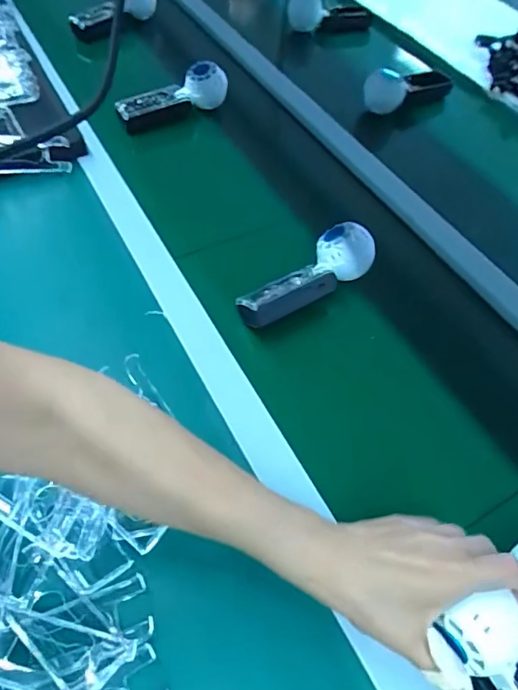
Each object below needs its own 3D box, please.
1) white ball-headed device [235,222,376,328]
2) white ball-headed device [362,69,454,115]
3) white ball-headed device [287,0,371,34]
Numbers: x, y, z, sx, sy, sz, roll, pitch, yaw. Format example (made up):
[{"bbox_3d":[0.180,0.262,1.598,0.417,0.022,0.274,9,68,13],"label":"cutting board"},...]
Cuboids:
[{"bbox_3d":[0.047,-0.075,0.495,0.160,0.053,0.061,-30,63,-21],"label":"white ball-headed device"},{"bbox_3d":[0.232,-0.410,0.734,0.140,0.048,0.058,-14,59,-12],"label":"white ball-headed device"},{"bbox_3d":[0.131,-0.621,0.876,0.152,0.062,0.071,8,57,1],"label":"white ball-headed device"}]

